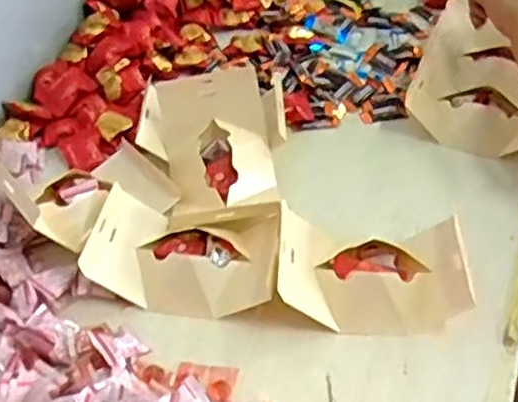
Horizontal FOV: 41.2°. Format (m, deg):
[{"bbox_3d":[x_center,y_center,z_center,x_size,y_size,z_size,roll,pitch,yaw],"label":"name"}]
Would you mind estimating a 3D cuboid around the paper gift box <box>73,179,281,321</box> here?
[{"bbox_3d":[-0.073,0.048,0.752,0.200,0.047,0.150,7,44,7],"label":"paper gift box"}]

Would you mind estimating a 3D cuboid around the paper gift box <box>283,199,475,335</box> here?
[{"bbox_3d":[0.118,0.069,0.721,0.191,0.048,0.132,3,43,3],"label":"paper gift box"}]

